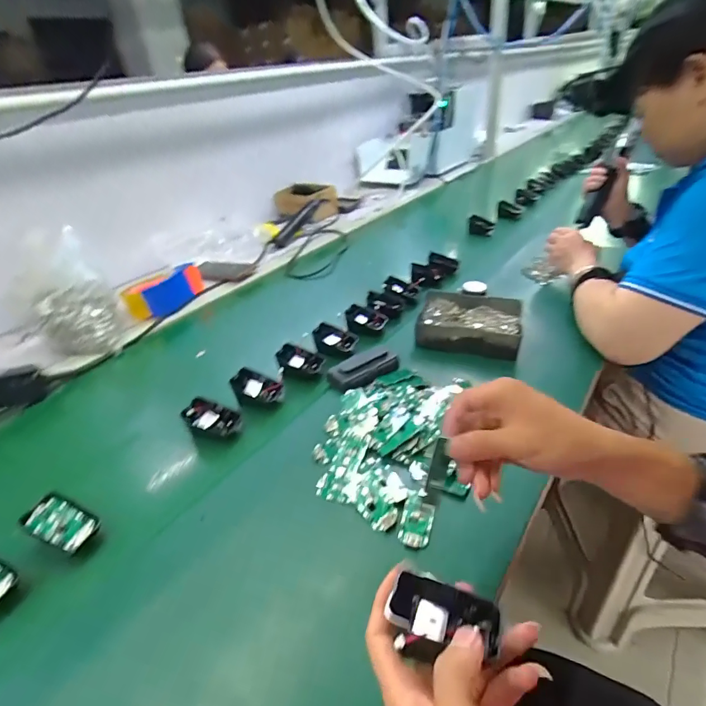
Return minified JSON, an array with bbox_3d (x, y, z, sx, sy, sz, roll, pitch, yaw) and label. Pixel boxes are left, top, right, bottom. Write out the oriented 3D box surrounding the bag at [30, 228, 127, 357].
[{"bbox_3d":[-0.486,-0.100,0.740,0.124,0.197,0.096,-24,38,-25],"label":"bag"}]

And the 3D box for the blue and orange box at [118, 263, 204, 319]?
[{"bbox_3d":[-0.374,-0.122,0.879,0.031,0.071,0.153,14,39,28],"label":"blue and orange box"}]

